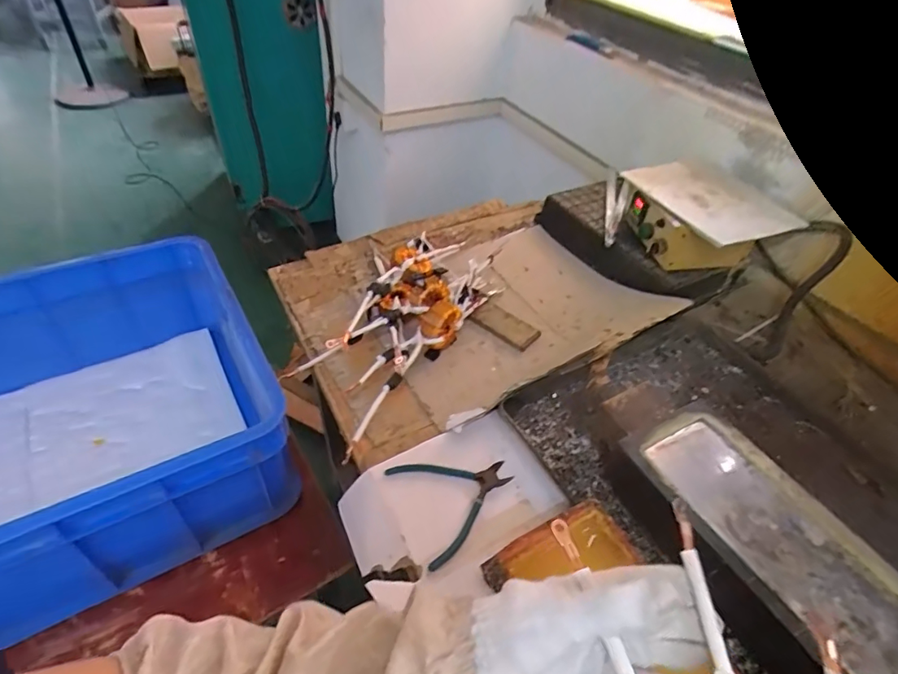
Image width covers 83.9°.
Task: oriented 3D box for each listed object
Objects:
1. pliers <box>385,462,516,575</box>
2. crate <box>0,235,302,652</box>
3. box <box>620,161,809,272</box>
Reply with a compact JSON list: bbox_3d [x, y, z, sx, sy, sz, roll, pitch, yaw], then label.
[{"bbox_3d":[0.012,0.182,0.583,0.132,0.008,0.122,-18,48,-22],"label":"pliers"},{"bbox_3d":[-0.552,0.134,0.616,0.609,0.206,0.410,-19,49,-23],"label":"crate"},{"bbox_3d":[0.426,-0.206,0.888,0.166,0.091,0.257,-18,48,-23],"label":"box"}]

